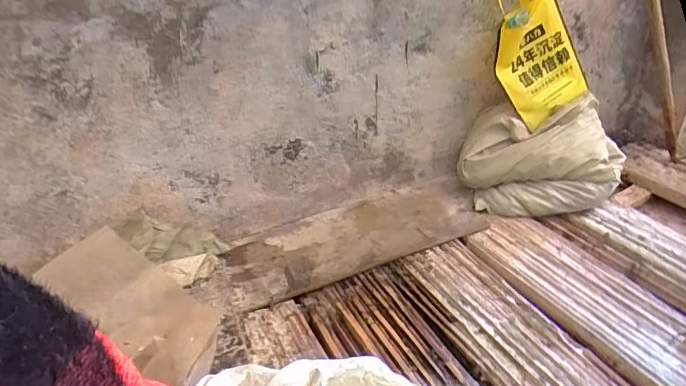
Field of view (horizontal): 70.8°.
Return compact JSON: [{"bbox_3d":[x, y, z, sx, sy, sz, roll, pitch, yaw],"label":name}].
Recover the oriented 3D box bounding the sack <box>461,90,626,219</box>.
[{"bbox_3d":[0.590,-0.110,1.463,0.459,0.350,0.141,-9,-1,16],"label":"sack"}]

